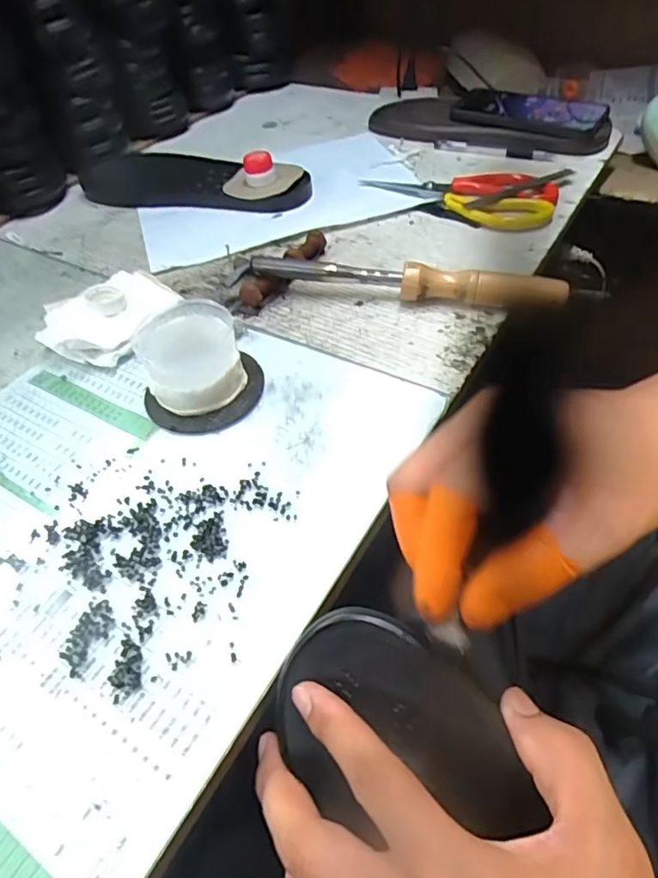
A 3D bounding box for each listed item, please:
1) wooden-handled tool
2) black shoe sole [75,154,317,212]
[{"bbox_3d":[0.061,-0.124,0.432,0.245,0.032,0.020,6,51,10],"label":"wooden-handled tool"},{"bbox_3d":[-0.152,-0.290,0.595,0.265,0.028,0.100,14,52,16],"label":"black shoe sole"}]

